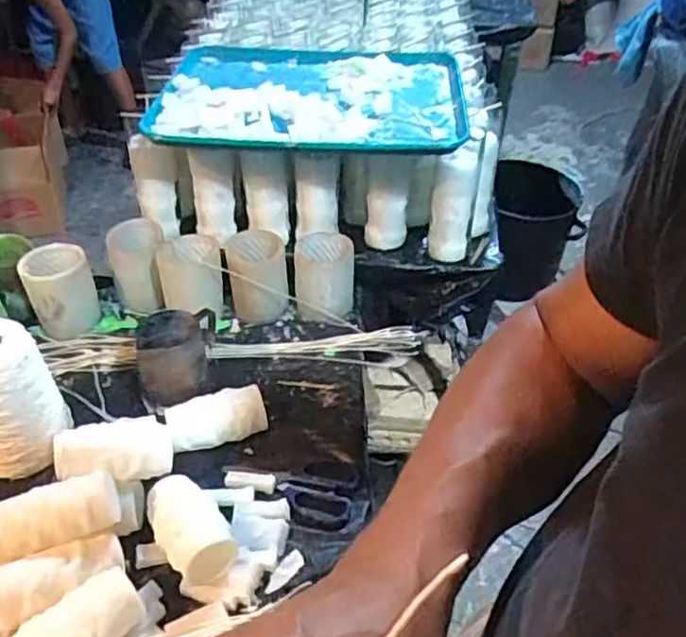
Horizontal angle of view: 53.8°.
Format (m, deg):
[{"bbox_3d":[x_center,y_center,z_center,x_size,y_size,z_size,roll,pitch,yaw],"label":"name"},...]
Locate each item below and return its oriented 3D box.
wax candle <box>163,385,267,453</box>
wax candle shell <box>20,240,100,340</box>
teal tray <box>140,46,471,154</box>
[{"bbox_3d":[-0.160,0.126,0.859,0.126,0.046,0.061,-15,44,-18],"label":"wax candle"},{"bbox_3d":[-0.415,-0.036,1.001,0.092,0.120,0.078,-20,46,-23],"label":"wax candle shell"},{"bbox_3d":[-0.045,-0.333,1.004,0.442,0.033,0.346,4,42,3],"label":"teal tray"}]

